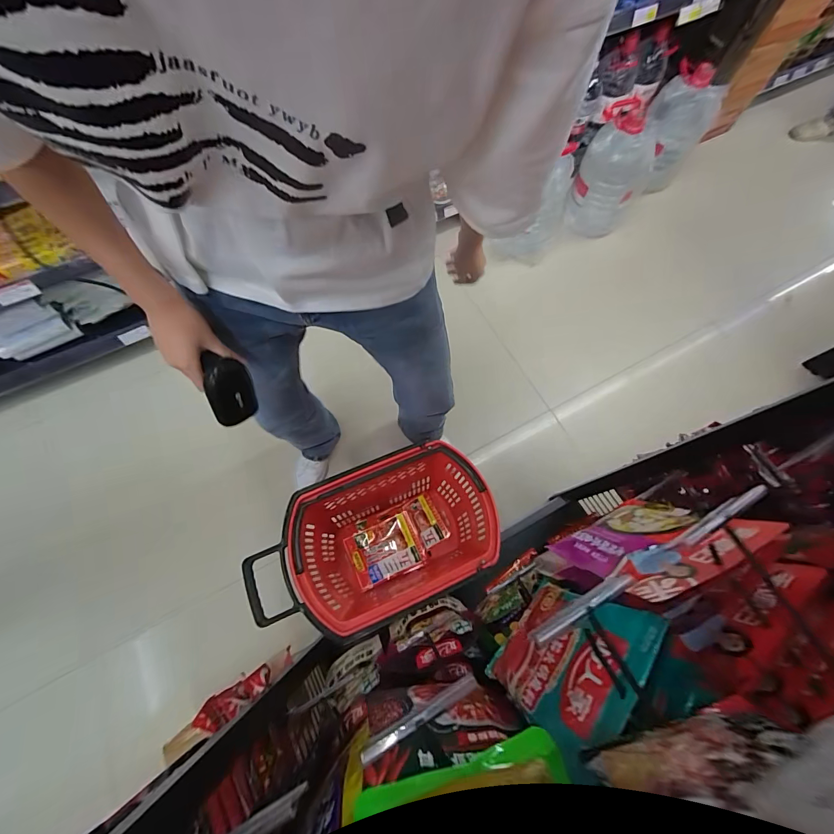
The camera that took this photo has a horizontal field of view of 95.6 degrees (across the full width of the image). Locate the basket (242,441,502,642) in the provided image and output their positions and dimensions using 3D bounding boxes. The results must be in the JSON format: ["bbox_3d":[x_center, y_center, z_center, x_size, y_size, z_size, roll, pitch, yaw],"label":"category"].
[{"bbox_3d":[-0.104,0.326,1.002,0.552,0.322,0.324,-22,72,-10],"label":"basket"}]

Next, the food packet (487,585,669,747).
[{"bbox_3d":[0.170,0.277,0.448,0.050,0.228,0.146,39,73,12],"label":"food packet"}]

